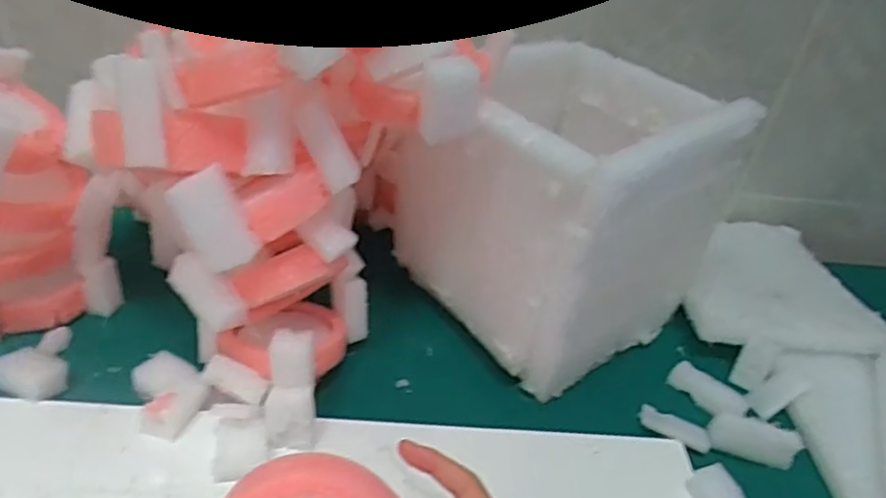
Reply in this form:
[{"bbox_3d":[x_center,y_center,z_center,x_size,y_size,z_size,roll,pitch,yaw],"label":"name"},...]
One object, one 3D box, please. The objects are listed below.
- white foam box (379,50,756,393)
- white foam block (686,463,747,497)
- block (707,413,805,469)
[{"bbox_3d":[0.100,-0.043,0.585,0.213,0.218,0.210,-23,47,-35],"label":"white foam box"},{"bbox_3d":[0.205,0.182,0.481,0.028,0.012,0.049,-10,41,-23],"label":"white foam block"},{"bbox_3d":[0.254,0.156,0.532,0.067,0.021,0.027,12,37,4],"label":"block"}]

